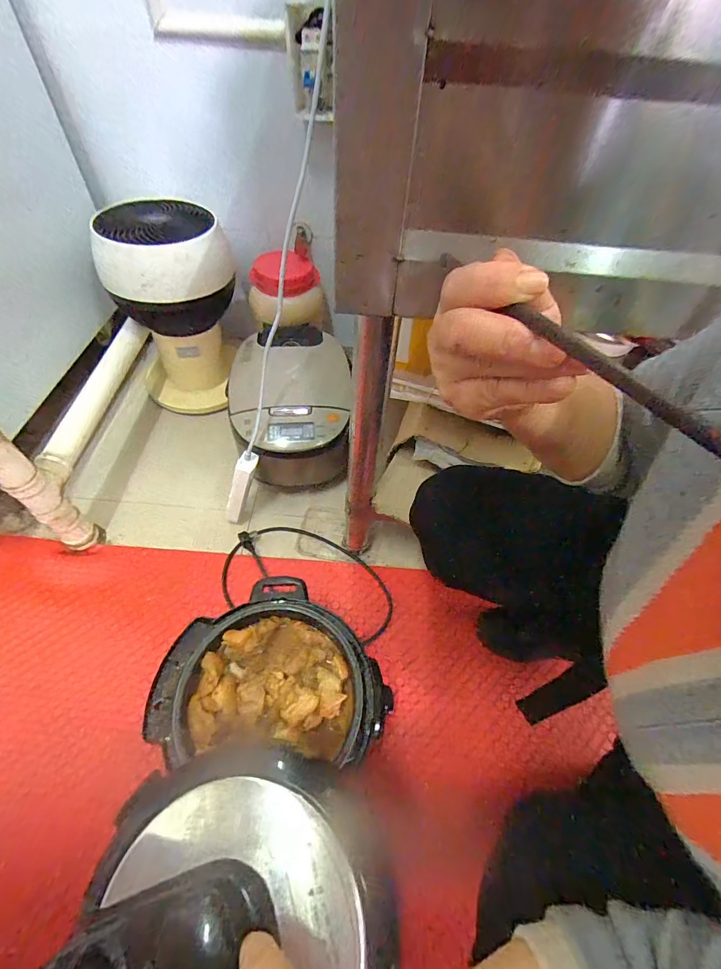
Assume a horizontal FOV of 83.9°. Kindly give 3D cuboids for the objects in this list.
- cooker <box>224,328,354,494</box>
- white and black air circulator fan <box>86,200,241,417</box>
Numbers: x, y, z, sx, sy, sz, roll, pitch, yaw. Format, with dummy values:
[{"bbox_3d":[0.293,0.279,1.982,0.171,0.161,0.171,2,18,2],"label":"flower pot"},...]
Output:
[{"bbox_3d":[-0.156,-0.188,0.887,0.230,0.187,0.357,-7,56,-8],"label":"cooker"},{"bbox_3d":[-0.404,-0.382,0.920,0.253,0.393,0.197,-16,58,-14],"label":"white and black air circulator fan"}]

